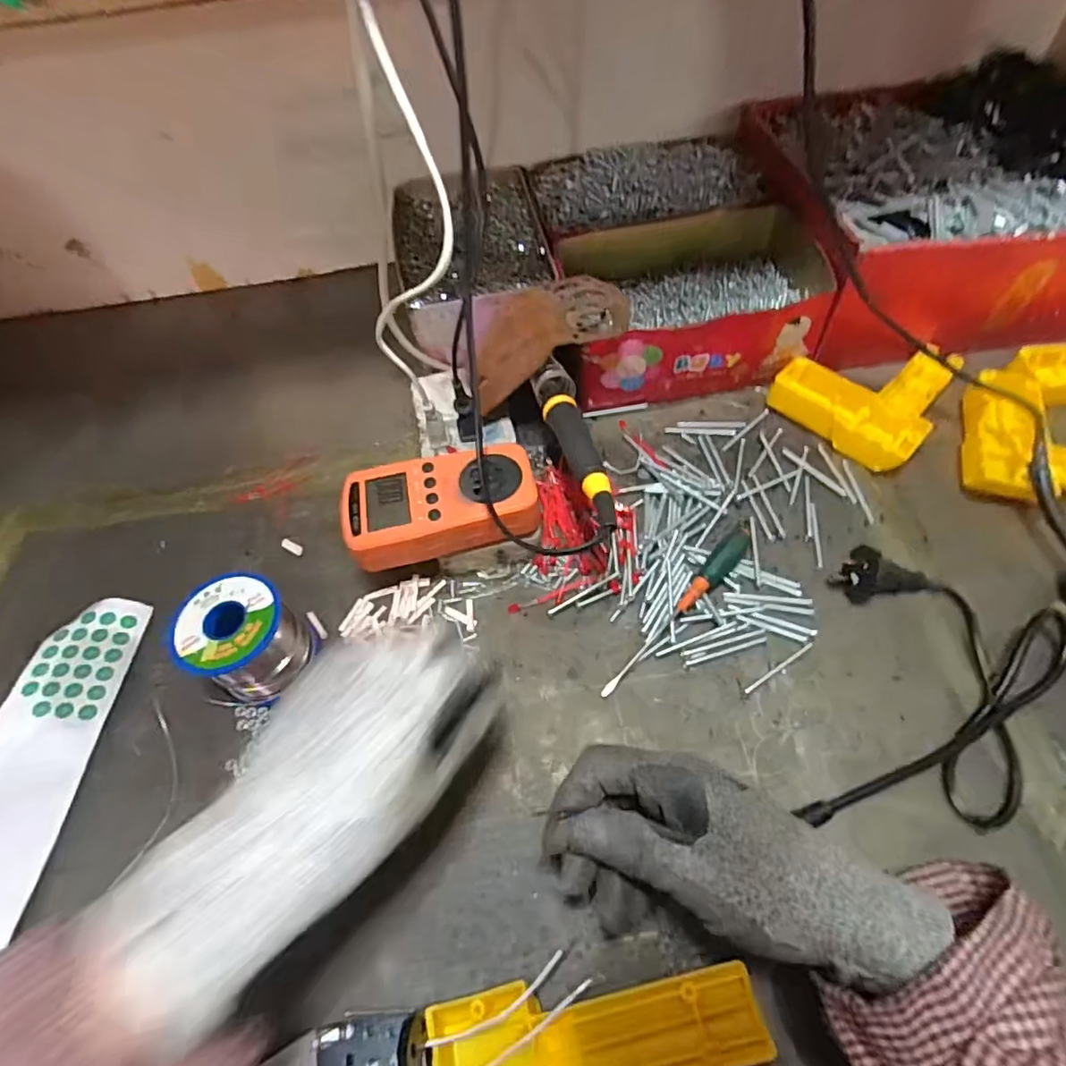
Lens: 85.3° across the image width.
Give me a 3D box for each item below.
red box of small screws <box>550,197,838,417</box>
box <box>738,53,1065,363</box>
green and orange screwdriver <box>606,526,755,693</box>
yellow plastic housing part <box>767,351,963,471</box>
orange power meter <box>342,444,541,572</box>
[{"bbox_3d":[0.148,-0.202,0.514,0.220,0.081,0.156,-8,55,0],"label":"red box of small screws"},{"bbox_3d":[0.367,-0.303,0.527,0.296,0.112,0.283,-9,55,-1],"label":"box"},{"bbox_3d":[0.099,0.051,0.383,0.015,0.020,0.150,36,66,25],"label":"green and orange screwdriver"},{"bbox_3d":[0.284,-0.125,0.482,0.143,0.026,0.115,-40,61,-20],"label":"yellow plastic housing part"},{"bbox_3d":[-0.061,-0.017,0.390,0.125,0.028,0.074,-13,57,-5],"label":"orange power meter"}]

